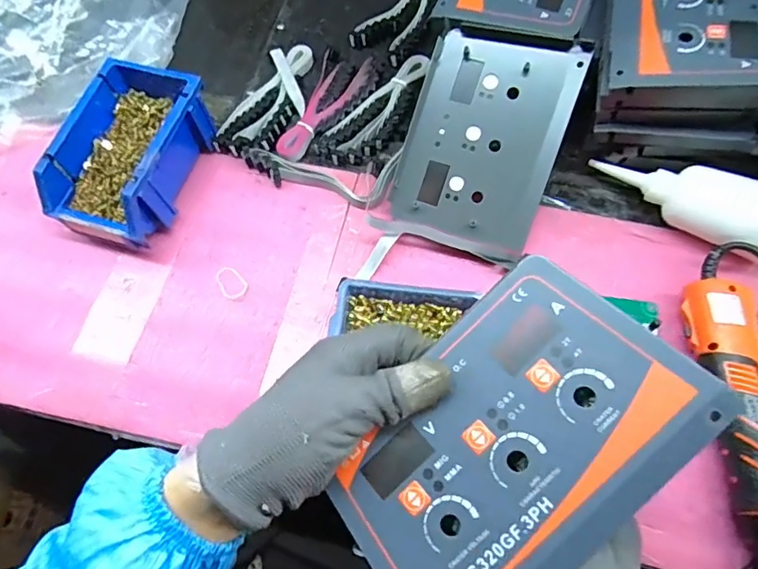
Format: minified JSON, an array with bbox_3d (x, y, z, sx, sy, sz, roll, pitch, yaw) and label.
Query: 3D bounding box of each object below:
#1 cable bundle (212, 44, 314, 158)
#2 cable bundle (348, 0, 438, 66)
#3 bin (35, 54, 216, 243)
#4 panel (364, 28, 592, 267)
[{"bbox_3d":[-0.109,-0.194,0.547,0.064,0.016,0.153,18,67,12],"label":"cable bundle"},{"bbox_3d":[0.033,-0.314,0.587,0.066,0.012,0.148,31,70,16],"label":"cable bundle"},{"bbox_3d":[-0.229,-0.122,0.489,0.097,0.077,0.165,16,67,11],"label":"bin"},{"bbox_3d":[0.090,-0.123,0.464,0.130,0.009,0.185,19,97,11],"label":"panel"}]

